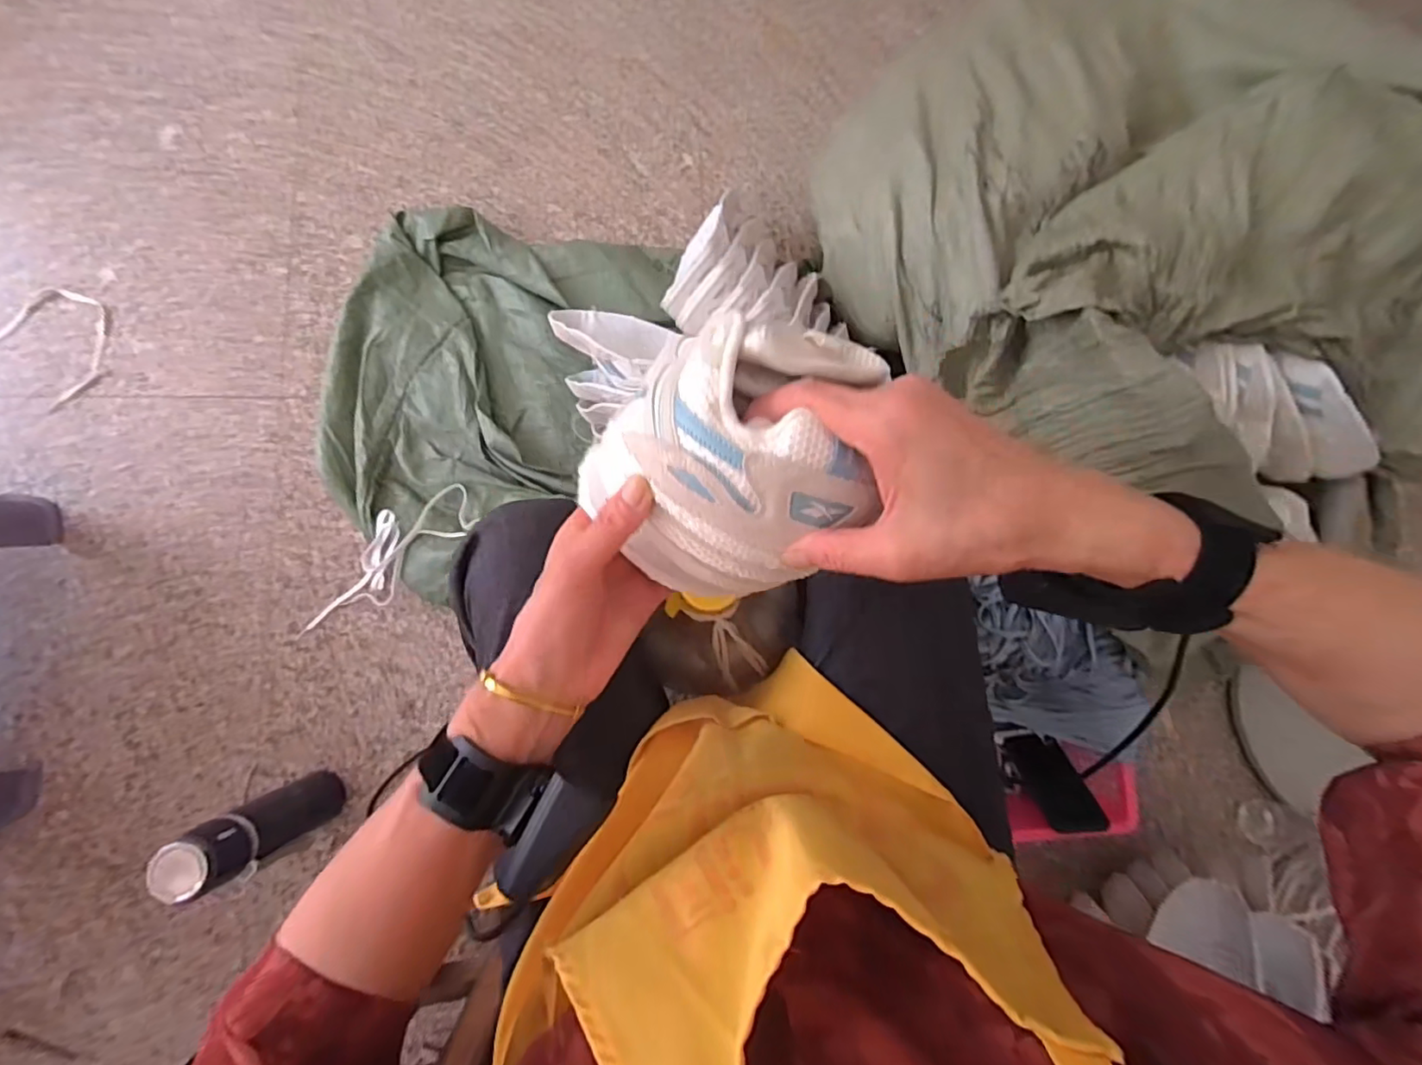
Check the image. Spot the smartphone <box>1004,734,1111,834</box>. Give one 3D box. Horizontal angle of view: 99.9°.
[{"bbox_3d":[0.474,0.342,0.820,0.072,0.016,0.137,-18,58,-4],"label":"smartphone"}]

